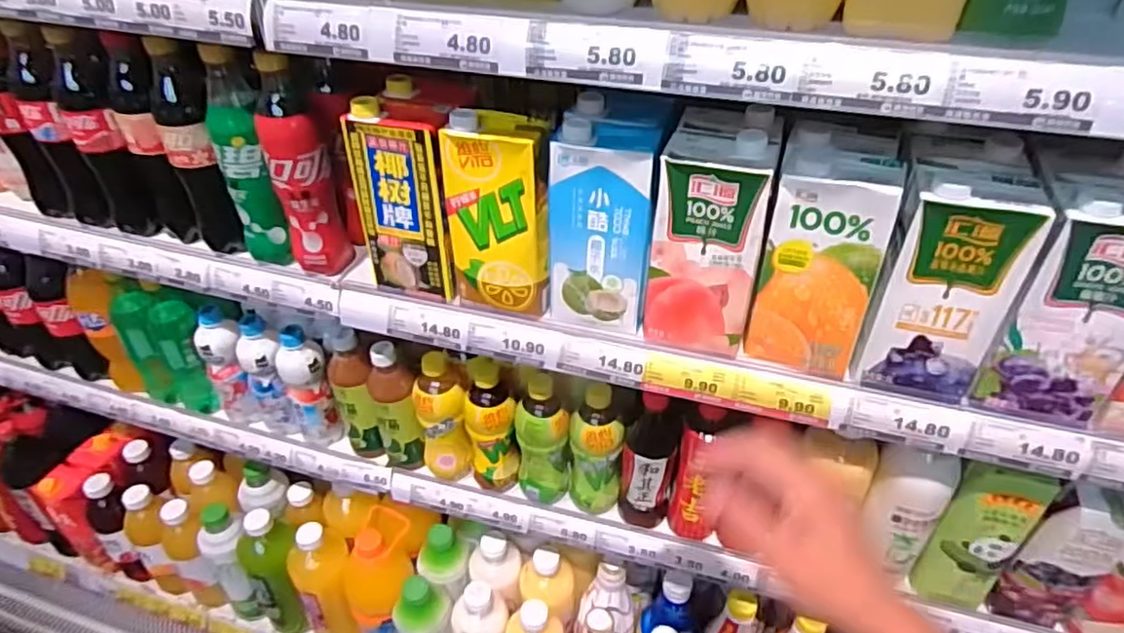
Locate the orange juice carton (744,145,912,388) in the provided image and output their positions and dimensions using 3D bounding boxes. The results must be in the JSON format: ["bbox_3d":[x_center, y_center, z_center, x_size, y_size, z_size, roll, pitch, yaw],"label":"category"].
[{"bbox_3d":[0.229,-0.043,0.581,0.094,0.188,0.056,20,43,23],"label":"orange juice carton"}]

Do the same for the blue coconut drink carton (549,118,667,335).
[{"bbox_3d":[0.038,-0.084,0.625,0.094,0.193,0.054,6,39,6],"label":"blue coconut drink carton"}]

